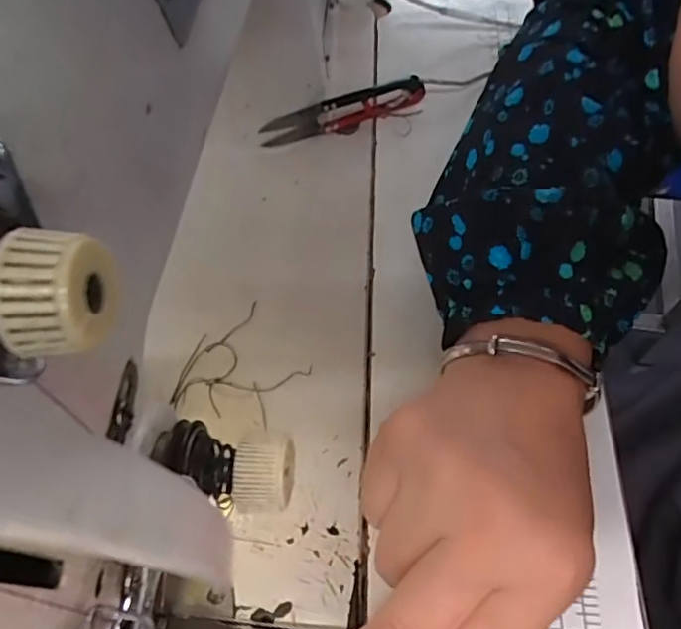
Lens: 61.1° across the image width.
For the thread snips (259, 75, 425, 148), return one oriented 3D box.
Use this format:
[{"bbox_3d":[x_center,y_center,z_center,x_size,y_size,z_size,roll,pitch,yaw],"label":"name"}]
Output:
[{"bbox_3d":[0.002,-0.123,0.355,0.103,0.026,0.012,-20,62,-9],"label":"thread snips"}]

